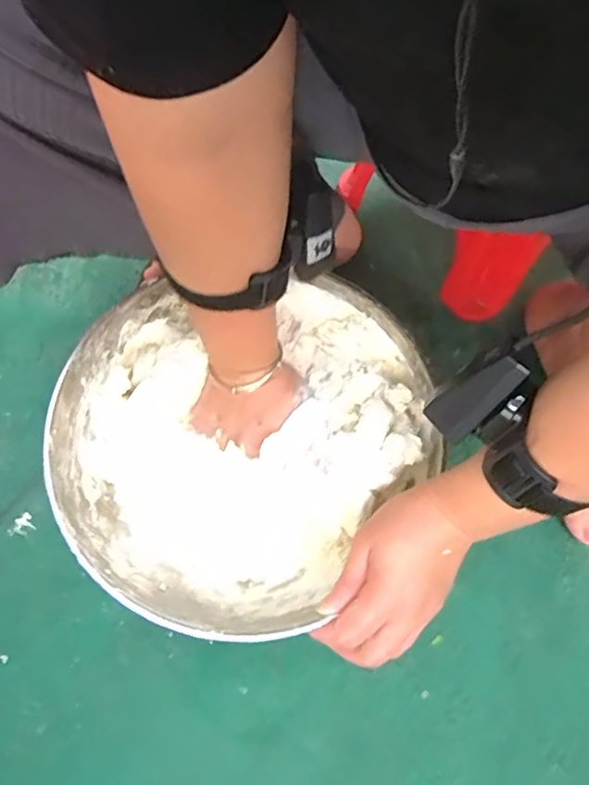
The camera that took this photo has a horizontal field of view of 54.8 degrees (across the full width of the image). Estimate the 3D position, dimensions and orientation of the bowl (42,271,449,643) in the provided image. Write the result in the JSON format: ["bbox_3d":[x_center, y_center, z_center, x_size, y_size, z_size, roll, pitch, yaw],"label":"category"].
[{"bbox_3d":[-0.041,0.048,0.480,0.296,0.112,0.282,1,66,-1],"label":"bowl"}]

